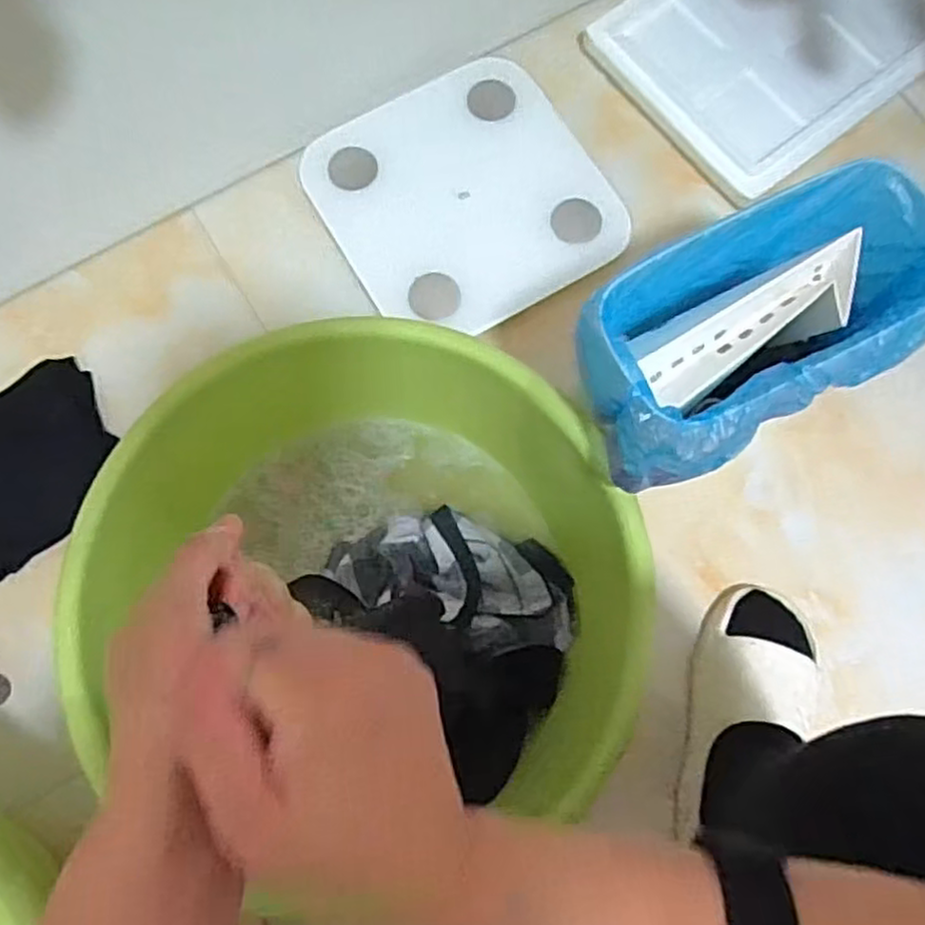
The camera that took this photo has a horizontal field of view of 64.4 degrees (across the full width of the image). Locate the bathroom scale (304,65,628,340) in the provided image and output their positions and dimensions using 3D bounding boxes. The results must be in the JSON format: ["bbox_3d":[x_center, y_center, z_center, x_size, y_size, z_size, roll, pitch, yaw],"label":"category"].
[{"bbox_3d":[-0.002,-0.296,0.815,0.285,0.020,0.293,-31,79,-8],"label":"bathroom scale"}]

